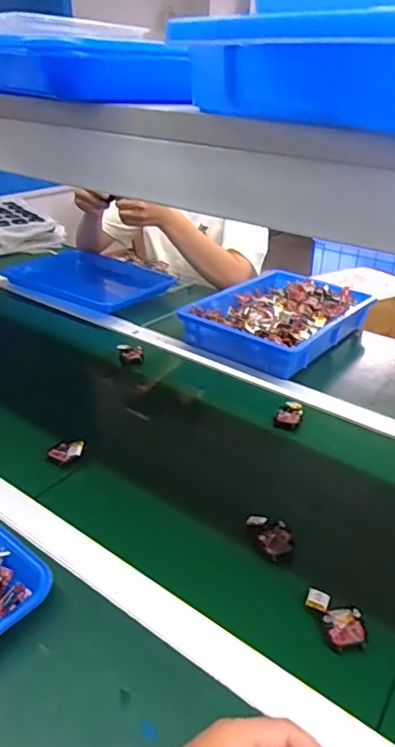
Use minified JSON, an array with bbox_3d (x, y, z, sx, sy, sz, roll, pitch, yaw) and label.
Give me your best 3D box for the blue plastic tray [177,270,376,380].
[{"bbox_3d":[0.159,-0.115,1.049,0.256,0.056,0.355,23,35,31],"label":"blue plastic tray"}]

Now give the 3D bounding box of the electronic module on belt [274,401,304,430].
[{"bbox_3d":[0.136,0.060,0.787,0.035,0.015,0.053,12,31,16],"label":"electronic module on belt"}]

